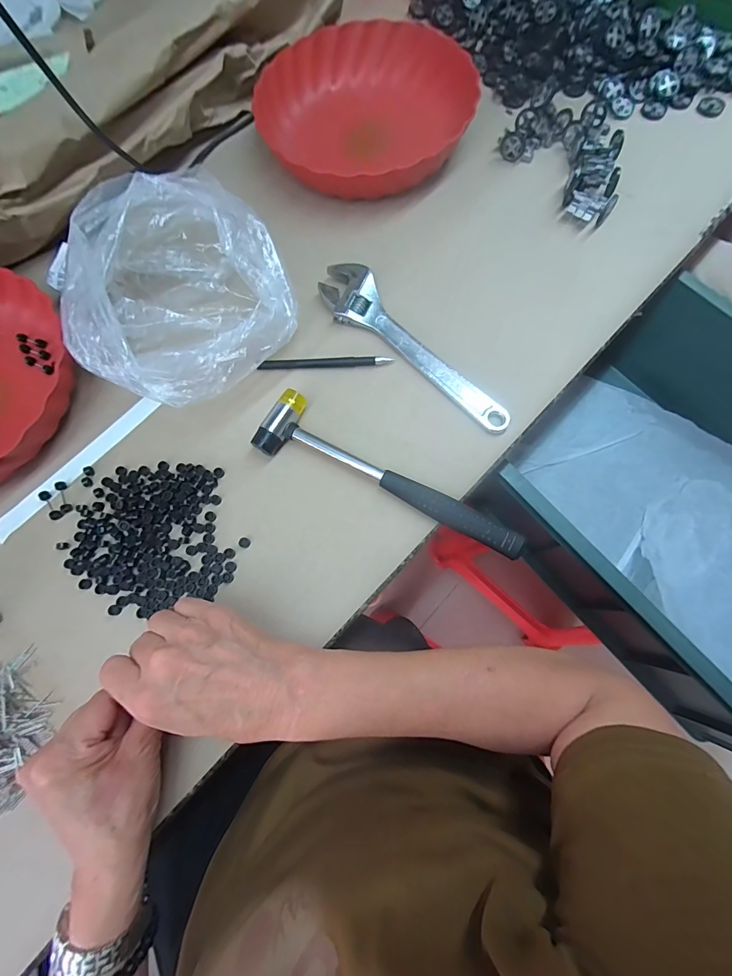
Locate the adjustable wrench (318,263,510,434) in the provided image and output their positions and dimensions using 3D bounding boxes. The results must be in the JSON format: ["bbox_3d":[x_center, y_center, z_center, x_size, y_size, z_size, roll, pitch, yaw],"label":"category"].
[{"bbox_3d":[0.043,-0.139,0.384,0.054,0.010,0.239,-42,76,-9],"label":"adjustable wrench"}]

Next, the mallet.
[{"bbox_3d":[0.022,-0.016,0.347,0.245,0.020,0.061,23,76,9],"label":"mallet"}]

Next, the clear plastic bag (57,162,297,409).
[{"bbox_3d":[-0.177,-0.171,0.366,0.194,0.082,0.195,-39,76,-8],"label":"clear plastic bag"}]

